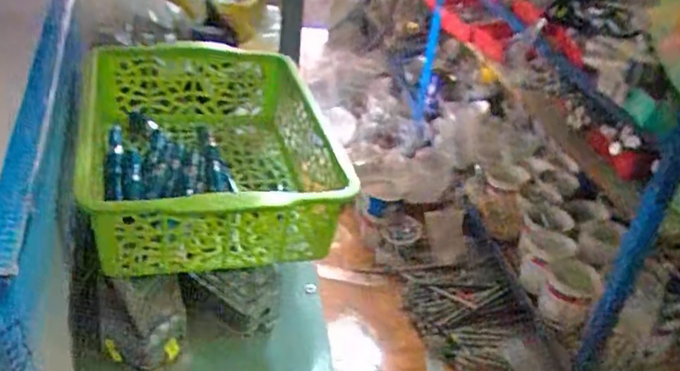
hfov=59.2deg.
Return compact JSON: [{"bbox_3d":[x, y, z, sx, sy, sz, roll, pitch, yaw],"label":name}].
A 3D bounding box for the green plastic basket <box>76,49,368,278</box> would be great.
[{"bbox_3d":[-0.127,-0.038,0.573,0.208,0.106,0.310,-5,34,-17],"label":"green plastic basket"}]

